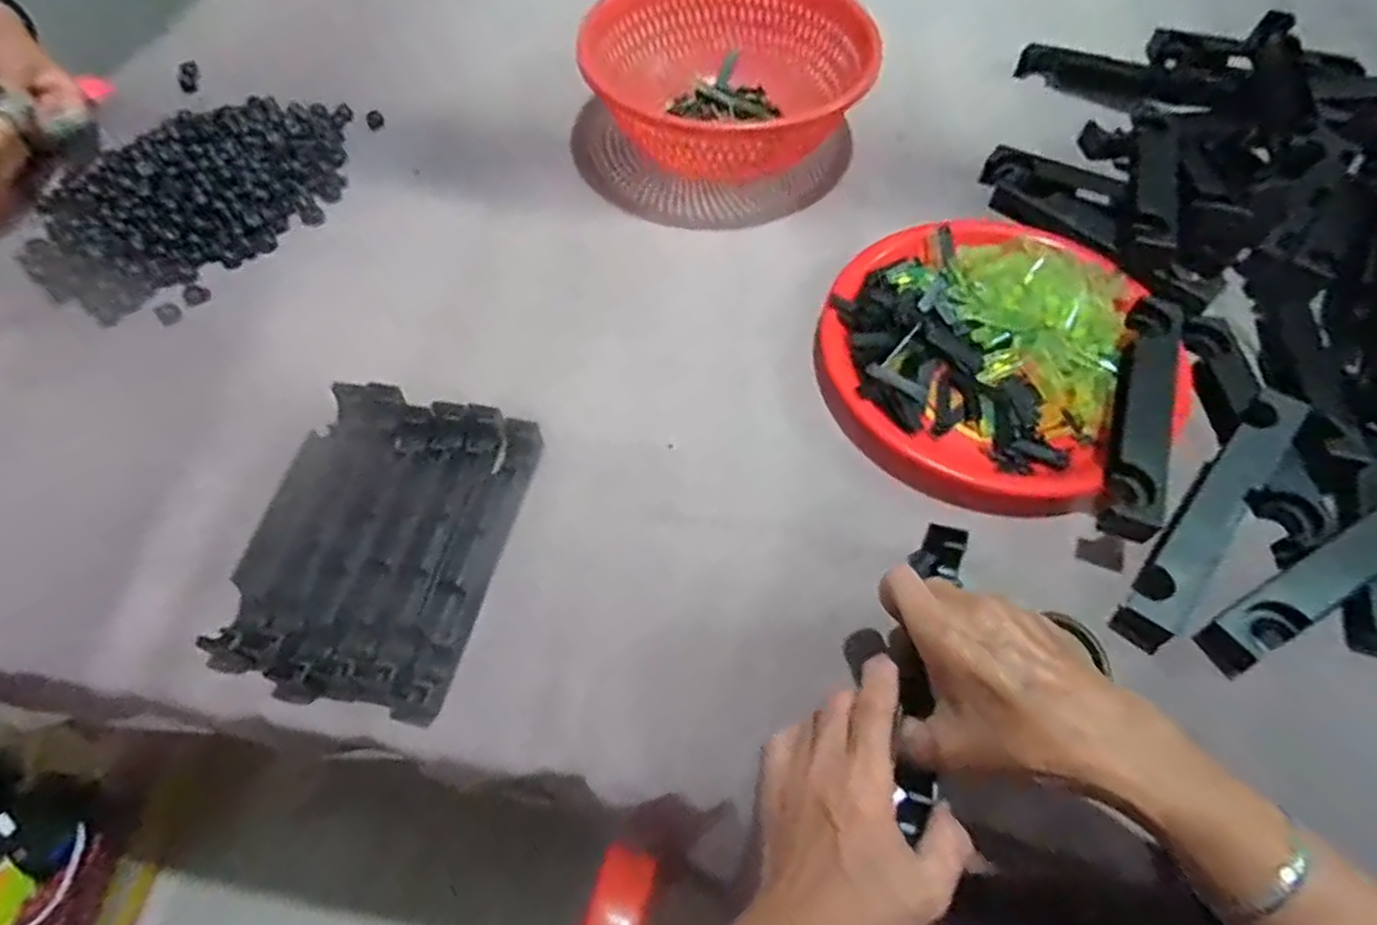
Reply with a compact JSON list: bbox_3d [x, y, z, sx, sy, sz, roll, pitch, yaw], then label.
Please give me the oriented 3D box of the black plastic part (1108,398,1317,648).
[{"bbox_3d":[0.340,0.034,0.478,0.043,0.045,0.193,39,65,21],"label":"black plastic part"}]

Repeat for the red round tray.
[{"bbox_3d":[0.231,-0.084,0.569,0.252,0.039,0.243,1,58,-1],"label":"red round tray"}]

